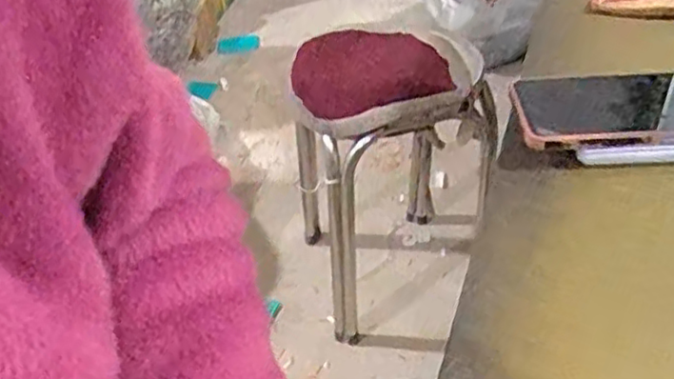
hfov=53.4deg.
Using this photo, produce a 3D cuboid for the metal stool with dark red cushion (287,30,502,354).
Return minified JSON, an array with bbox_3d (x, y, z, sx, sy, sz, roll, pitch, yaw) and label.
[{"bbox_3d":[0.105,-0.012,1.229,0.319,0.499,0.381,-2,40,4],"label":"metal stool with dark red cushion"}]

